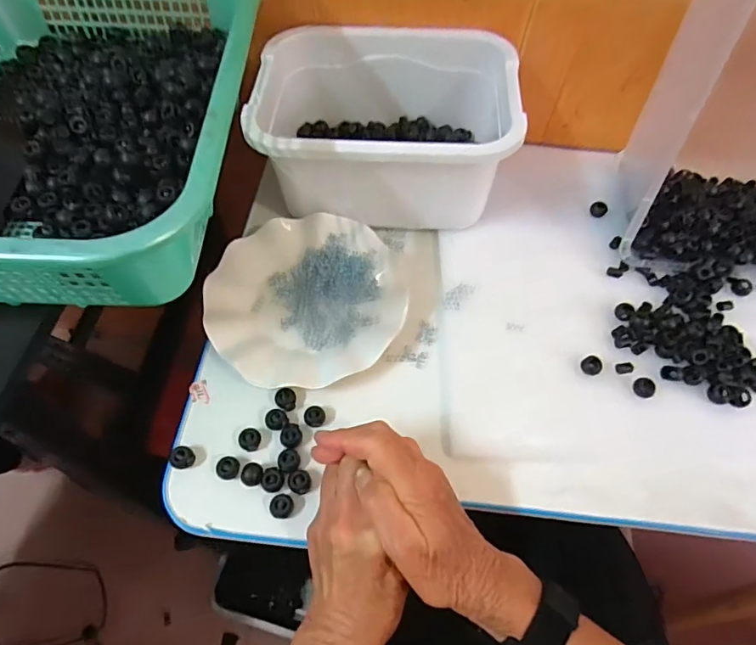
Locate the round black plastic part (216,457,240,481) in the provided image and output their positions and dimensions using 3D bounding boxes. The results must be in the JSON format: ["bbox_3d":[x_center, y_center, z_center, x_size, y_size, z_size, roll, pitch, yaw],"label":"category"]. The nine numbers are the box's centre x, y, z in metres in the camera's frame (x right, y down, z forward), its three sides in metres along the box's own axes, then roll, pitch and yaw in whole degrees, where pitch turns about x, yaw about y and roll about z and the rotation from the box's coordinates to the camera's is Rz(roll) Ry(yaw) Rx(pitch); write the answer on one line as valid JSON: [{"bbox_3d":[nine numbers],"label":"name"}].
[{"bbox_3d":[-0.117,0.114,0.394,0.017,0.011,0.018,1,63,-2],"label":"round black plastic part"}]

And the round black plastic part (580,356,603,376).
[{"bbox_3d":[0.190,0.038,0.446,0.016,0.009,0.017,1,63,-2],"label":"round black plastic part"}]

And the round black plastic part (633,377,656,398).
[{"bbox_3d":[0.232,0.056,0.437,0.018,0.010,0.017,1,63,-2],"label":"round black plastic part"}]

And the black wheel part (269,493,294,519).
[{"bbox_3d":[-0.073,0.139,0.382,0.018,0.008,0.018,1,63,-2],"label":"black wheel part"}]

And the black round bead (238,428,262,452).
[{"bbox_3d":[-0.108,0.098,0.422,0.018,0.008,0.018,1,63,-2],"label":"black round bead"}]

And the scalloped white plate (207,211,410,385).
[{"bbox_3d":[-0.067,-0.022,0.467,0.174,0.017,0.172,1,63,-2],"label":"scalloped white plate"}]

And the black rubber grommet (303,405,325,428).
[{"bbox_3d":[-0.053,0.079,0.420,0.018,0.010,0.017,1,63,-2],"label":"black rubber grommet"}]

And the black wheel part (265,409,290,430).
[{"bbox_3d":[-0.084,0.081,0.417,0.020,0.009,0.017,38,67,15],"label":"black wheel part"}]

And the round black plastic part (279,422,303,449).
[{"bbox_3d":[-0.071,0.093,0.410,0.018,0.005,0.019,1,63,-2],"label":"round black plastic part"}]

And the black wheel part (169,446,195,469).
[{"bbox_3d":[-0.155,0.107,0.399,0.018,0.009,0.017,1,63,-2],"label":"black wheel part"}]

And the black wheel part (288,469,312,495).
[{"bbox_3d":[-0.061,0.124,0.391,0.018,0.006,0.017,1,63,-2],"label":"black wheel part"}]

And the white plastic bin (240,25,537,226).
[{"bbox_3d":[0.005,-0.201,0.511,0.242,0.103,0.178,4,59,-1],"label":"white plastic bin"}]

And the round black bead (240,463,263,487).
[{"bbox_3d":[-0.100,0.121,0.401,0.016,0.014,0.017,1,63,-2],"label":"round black bead"}]

